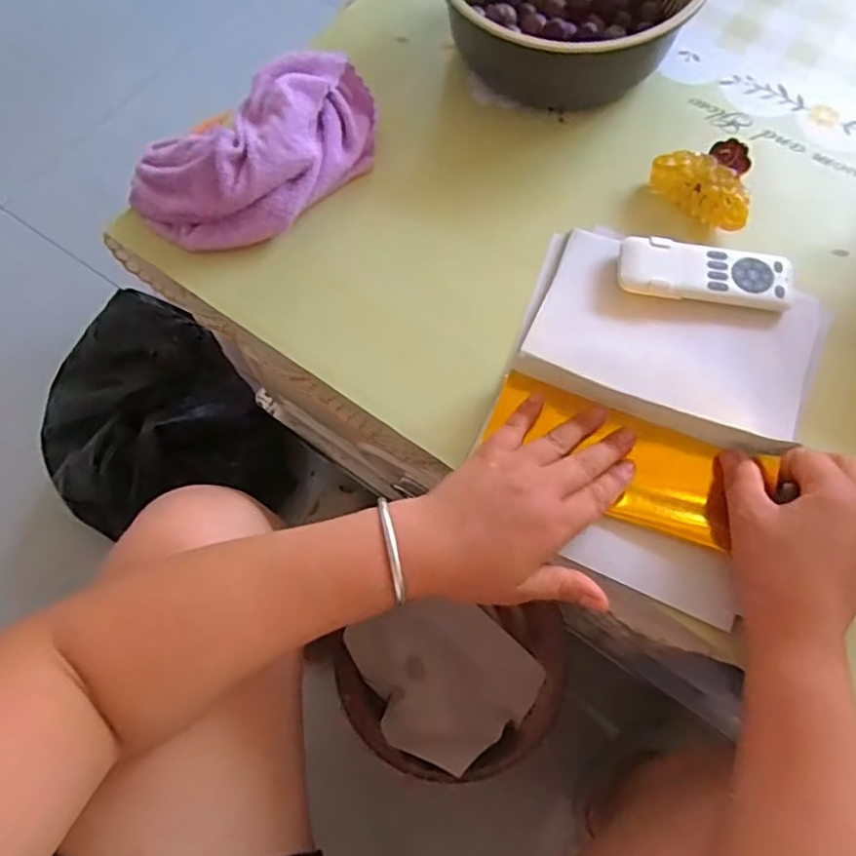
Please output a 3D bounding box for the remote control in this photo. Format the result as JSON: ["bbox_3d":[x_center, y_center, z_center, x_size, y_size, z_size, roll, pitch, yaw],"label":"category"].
[{"bbox_3d":[0.205,-0.114,0.447,0.123,0.014,0.048,9,70,5],"label":"remote control"}]

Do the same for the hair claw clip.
[{"bbox_3d":[0.222,-0.193,0.475,0.053,0.039,0.087,-37,72,-11],"label":"hair claw clip"}]

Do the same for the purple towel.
[{"bbox_3d":[-0.134,-0.223,0.480,0.210,0.053,0.126,-26,70,-8],"label":"purple towel"}]

